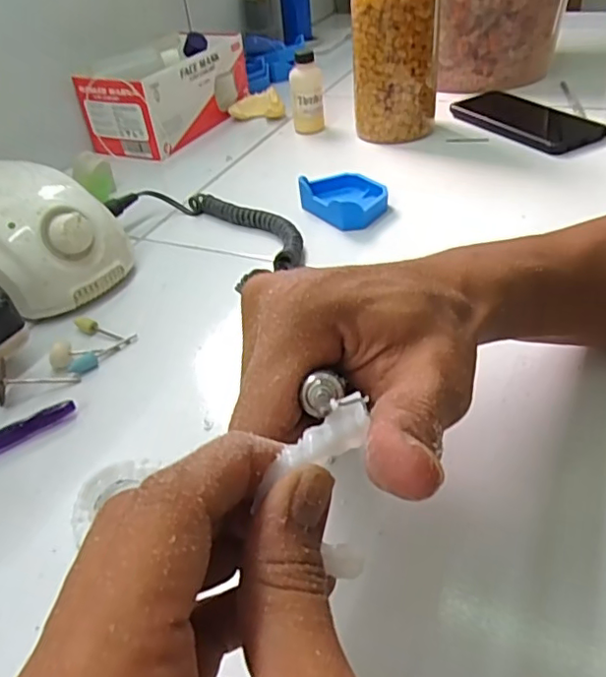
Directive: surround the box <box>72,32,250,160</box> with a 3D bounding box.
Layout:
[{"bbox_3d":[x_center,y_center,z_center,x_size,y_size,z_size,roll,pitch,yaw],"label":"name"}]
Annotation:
[{"bbox_3d":[-0.163,-0.307,0.705,0.113,0.086,0.206,16,45,25],"label":"box"}]

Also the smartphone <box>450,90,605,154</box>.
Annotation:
[{"bbox_3d":[0.243,-0.243,0.630,0.088,0.016,0.168,-21,42,-17],"label":"smartphone"}]

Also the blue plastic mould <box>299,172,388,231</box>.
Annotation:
[{"bbox_3d":[0.039,-0.125,0.510,0.059,0.028,0.082,-29,45,-24],"label":"blue plastic mould"}]

